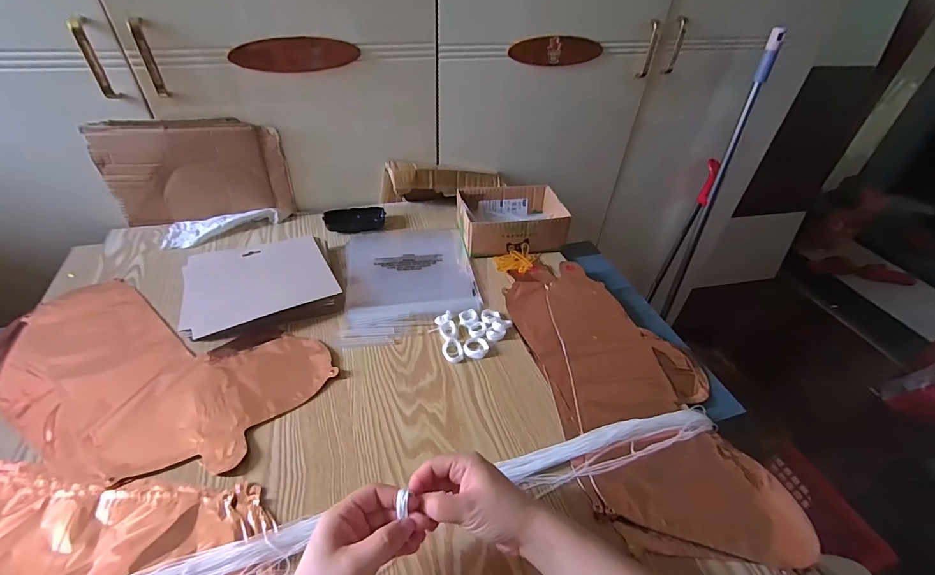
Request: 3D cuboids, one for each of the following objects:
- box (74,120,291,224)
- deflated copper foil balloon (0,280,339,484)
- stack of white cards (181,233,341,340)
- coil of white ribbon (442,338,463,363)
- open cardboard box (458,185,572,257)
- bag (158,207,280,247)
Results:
[{"bbox_3d":[-0.460,-0.195,0.703,0.275,0.174,0.031,-5,42,-11],"label":"box"},{"bbox_3d":[-0.402,0.100,0.509,0.411,0.015,0.231,19,43,16],"label":"deflated copper foil balloon"},{"bbox_3d":[-0.313,-0.012,0.617,0.200,0.031,0.175,-17,46,-23],"label":"stack of white cards"},{"bbox_3d":[-0.020,0.085,0.550,0.026,0.009,0.034,-6,42,-12],"label":"coil of white ribbon"},{"bbox_3d":[0.077,-0.125,0.748,0.182,0.068,0.144,-4,42,-10],"label":"open cardboard box"},{"bbox_3d":[-0.436,-0.112,0.725,0.181,0.024,0.073,-9,43,-15],"label":"bag"}]

